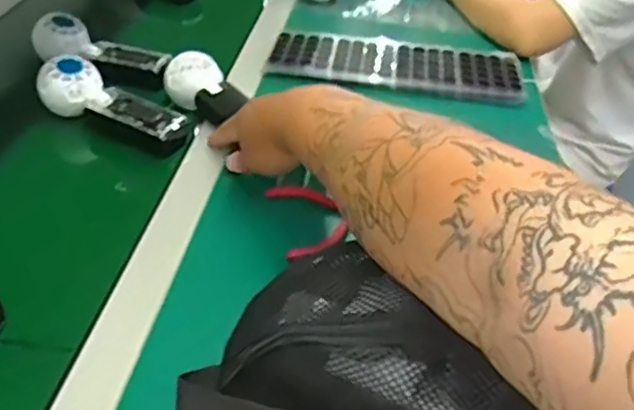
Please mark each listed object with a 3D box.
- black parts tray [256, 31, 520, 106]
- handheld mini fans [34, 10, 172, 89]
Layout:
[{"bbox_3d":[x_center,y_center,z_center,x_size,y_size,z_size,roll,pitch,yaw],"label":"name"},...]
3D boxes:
[{"bbox_3d":[0.101,-0.176,0.824,0.313,0.026,0.128,7,37,4],"label":"black parts tray"},{"bbox_3d":[-0.257,-0.174,0.778,0.173,0.075,0.066,15,38,14],"label":"handheld mini fans"}]

